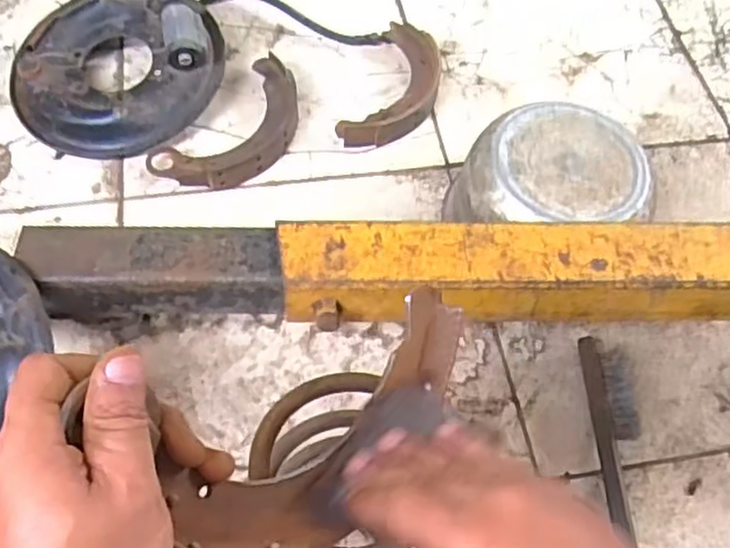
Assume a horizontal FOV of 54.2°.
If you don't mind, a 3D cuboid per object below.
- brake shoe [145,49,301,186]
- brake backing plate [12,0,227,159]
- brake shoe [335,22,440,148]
[{"bbox_3d":[-0.156,-0.181,0.893,0.118,0.031,0.219,36,65,15],"label":"brake shoe"},{"bbox_3d":[-0.315,-0.267,0.902,0.258,0.081,0.235,1,61,-3],"label":"brake backing plate"},{"bbox_3d":[0.045,-0.246,0.943,0.097,0.038,0.207,21,62,8],"label":"brake shoe"}]

